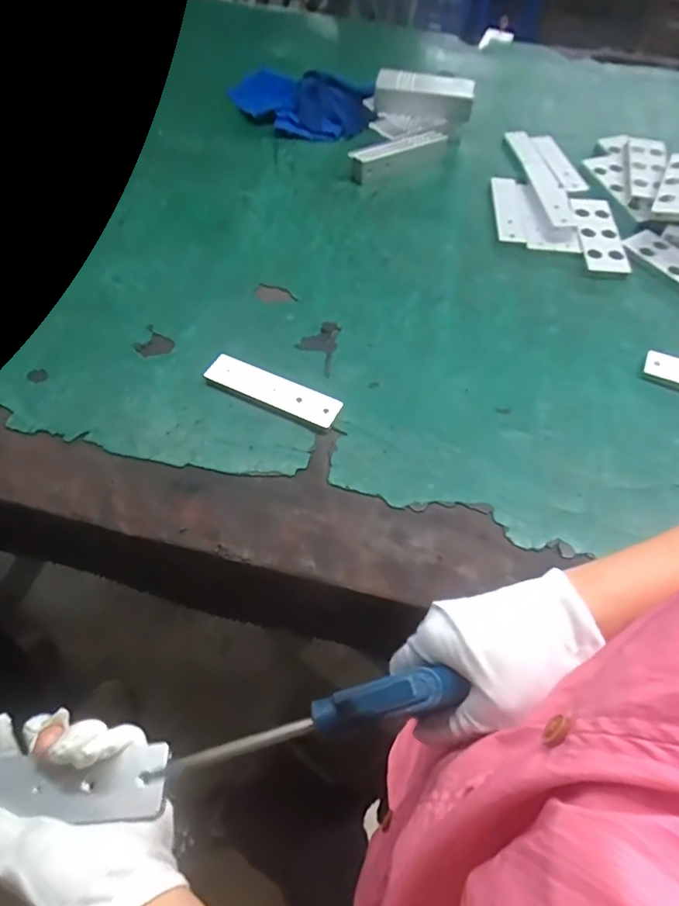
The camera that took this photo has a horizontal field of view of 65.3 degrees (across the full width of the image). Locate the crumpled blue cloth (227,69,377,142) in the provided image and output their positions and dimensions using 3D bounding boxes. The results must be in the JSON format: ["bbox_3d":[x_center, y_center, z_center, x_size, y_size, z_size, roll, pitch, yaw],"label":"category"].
[{"bbox_3d":[-0.070,-0.604,0.911,0.258,0.056,0.135,16,59,9],"label":"crumpled blue cloth"}]

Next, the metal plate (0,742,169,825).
[{"bbox_3d":[-0.181,0.201,0.319,0.152,0.010,0.036,-4,53,-3],"label":"metal plate"}]

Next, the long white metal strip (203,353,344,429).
[{"bbox_3d":[-0.074,-0.069,0.588,0.155,0.014,0.039,24,60,13],"label":"long white metal strip"}]

